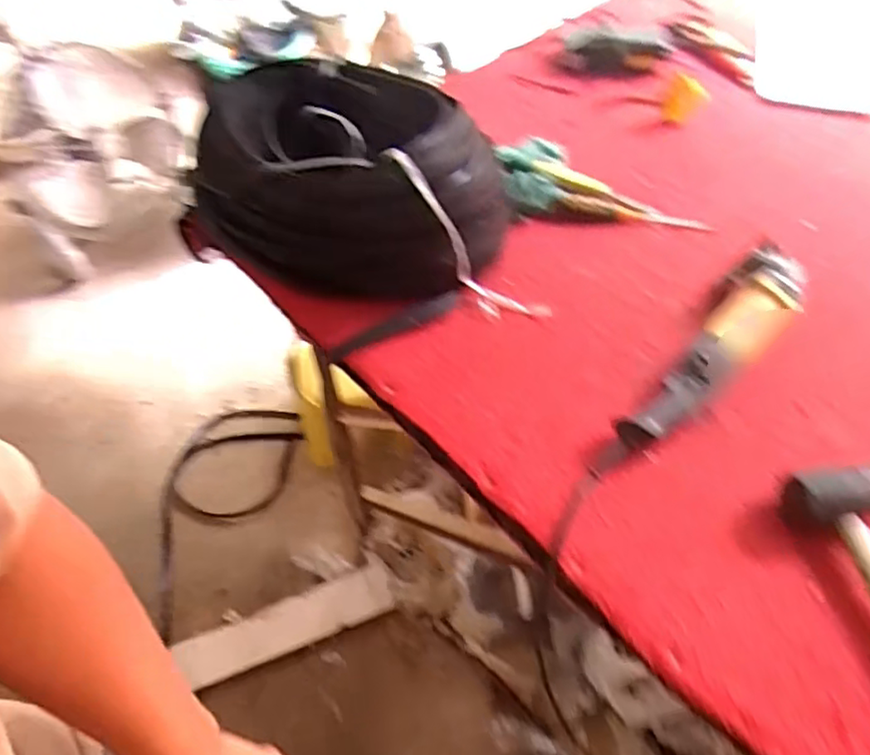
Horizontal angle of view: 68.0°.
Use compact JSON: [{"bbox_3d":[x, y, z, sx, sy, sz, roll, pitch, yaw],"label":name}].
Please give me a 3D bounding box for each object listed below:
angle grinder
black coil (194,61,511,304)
[{"bbox_3d":[0.341,-0.037,0.765,0.091,0.066,0.355,34,61,22],"label":"angle grinder"},{"bbox_3d":[-0.104,-0.286,0.898,0.391,0.182,0.310,5,55,4],"label":"black coil"}]

